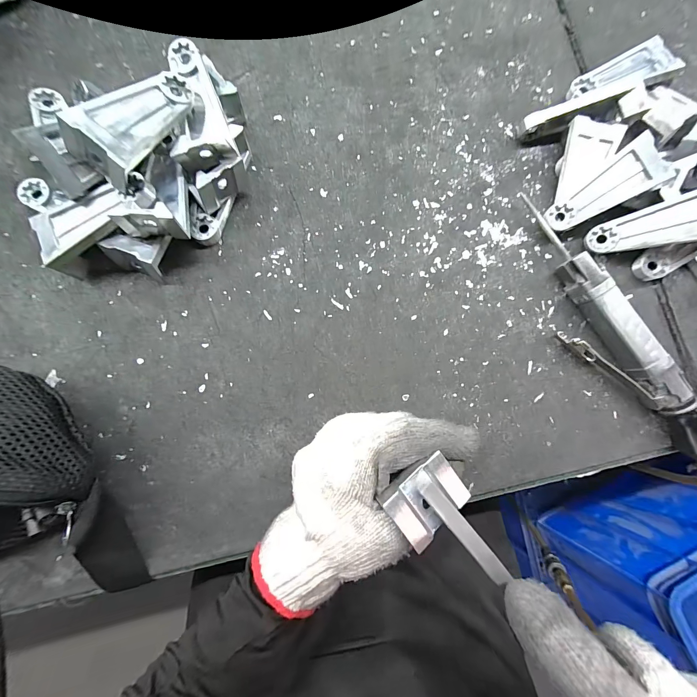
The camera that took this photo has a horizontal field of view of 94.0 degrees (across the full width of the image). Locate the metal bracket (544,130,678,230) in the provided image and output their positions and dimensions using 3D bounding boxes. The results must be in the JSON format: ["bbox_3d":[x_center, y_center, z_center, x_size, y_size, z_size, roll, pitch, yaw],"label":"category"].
[{"bbox_3d":[0.220,-0.136,0.280,0.096,0.011,0.041,-32,84,15],"label":"metal bracket"}]

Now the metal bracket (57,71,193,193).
[{"bbox_3d":[-0.155,-0.165,0.243,0.042,0.034,0.095,37,61,-19],"label":"metal bracket"}]

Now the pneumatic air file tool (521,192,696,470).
[{"bbox_3d":[0.229,0.000,0.277,0.055,0.030,0.282,-32,84,-8],"label":"pneumatic air file tool"}]

